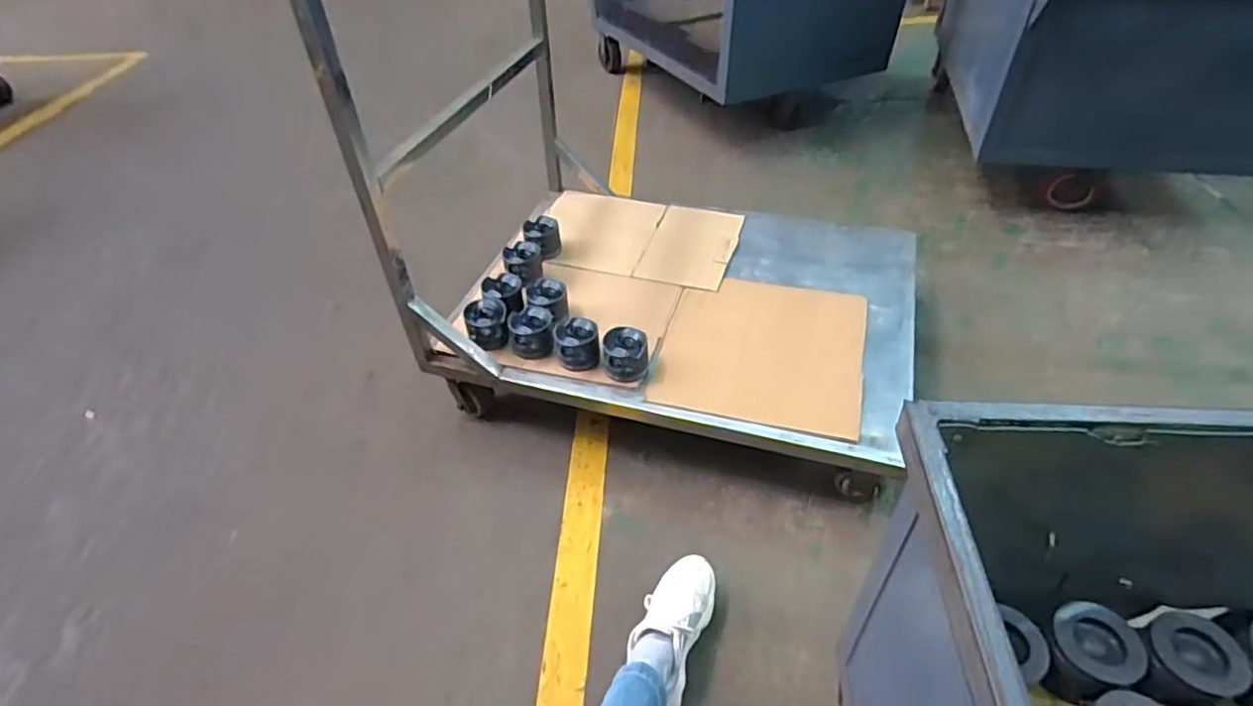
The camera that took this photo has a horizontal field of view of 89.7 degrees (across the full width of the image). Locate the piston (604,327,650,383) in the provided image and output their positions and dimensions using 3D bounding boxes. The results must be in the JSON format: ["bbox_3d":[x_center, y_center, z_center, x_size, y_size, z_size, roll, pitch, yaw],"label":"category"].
[{"bbox_3d":[0.000,0.001,1.280,0.093,0.073,0.083,1,45,6],"label":"piston"}]

